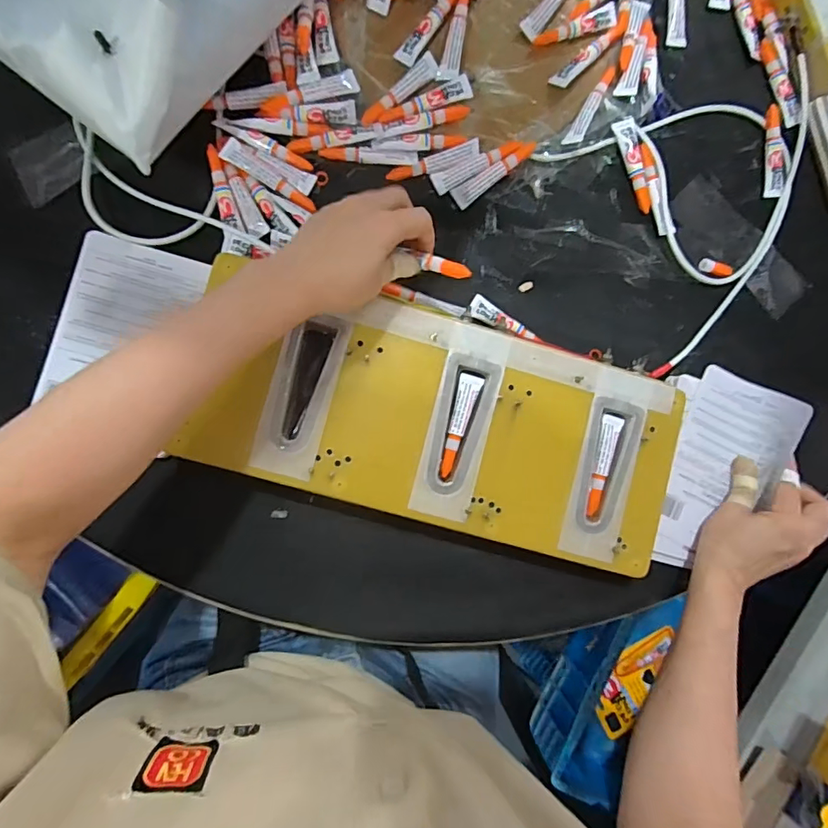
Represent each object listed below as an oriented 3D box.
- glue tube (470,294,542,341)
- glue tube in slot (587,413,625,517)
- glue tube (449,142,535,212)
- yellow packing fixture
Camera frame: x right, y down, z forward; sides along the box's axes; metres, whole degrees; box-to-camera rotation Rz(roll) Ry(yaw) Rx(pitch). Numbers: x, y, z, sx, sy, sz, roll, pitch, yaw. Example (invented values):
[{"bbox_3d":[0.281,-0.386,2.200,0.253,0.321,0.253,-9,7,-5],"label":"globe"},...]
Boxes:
[{"bbox_3d":[0.080,-0.082,0.441,0.067,0.007,0.023,33,66,5],"label":"glue tube"},{"bbox_3d":[0.162,0.044,0.423,0.017,0.007,0.089,18,86,-5],"label":"glue tube in slot"},{"bbox_3d":[0.077,-0.223,0.452,0.092,0.013,0.019,-34,92,-6],"label":"glue tube"},{"bbox_3d":[0.029,0.006,0.422,0.388,0.041,0.165,16,86,-6],"label":"yellow packing fixture"}]

